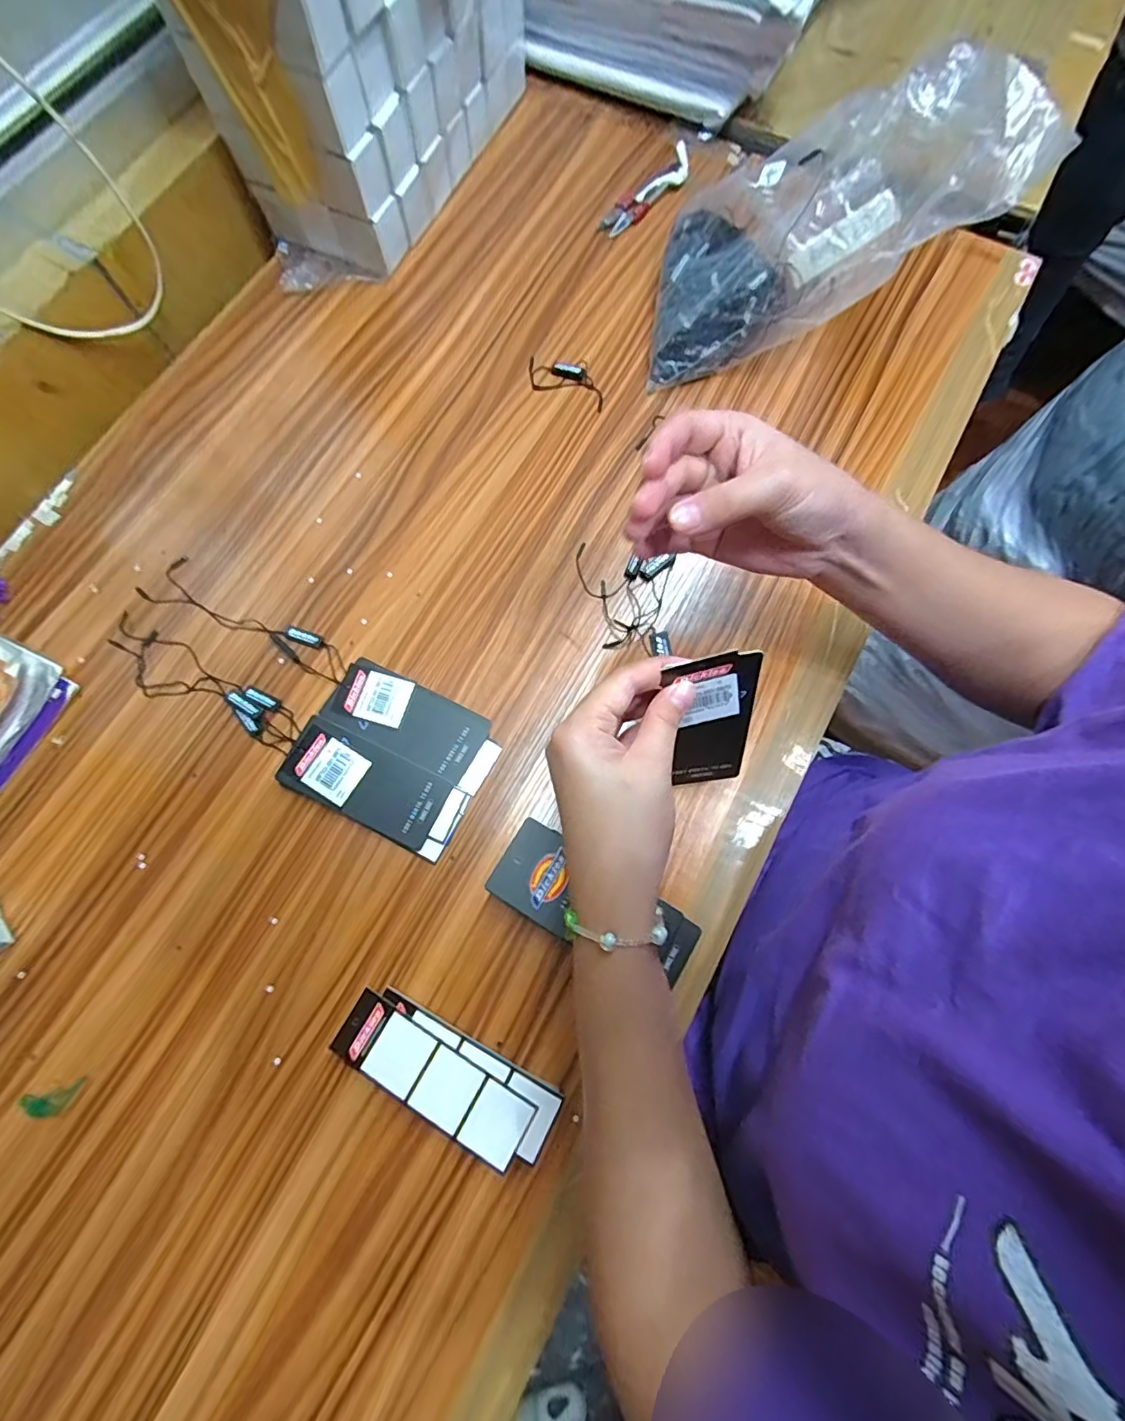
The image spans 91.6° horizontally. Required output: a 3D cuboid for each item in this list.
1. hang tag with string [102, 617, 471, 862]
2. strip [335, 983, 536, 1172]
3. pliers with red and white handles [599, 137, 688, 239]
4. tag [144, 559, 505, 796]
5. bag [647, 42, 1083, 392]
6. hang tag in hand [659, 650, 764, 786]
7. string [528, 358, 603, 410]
[{"bbox_3d":[-0.197,0.016,0.374,0.280,0.012,0.050,26,76,7],"label":"hang tag with string"},{"bbox_3d":[-0.074,0.208,0.311,0.118,0.006,0.036,29,76,8],"label":"strip"},{"bbox_3d":[0.085,-0.484,0.509,0.031,0.010,0.125,39,78,10],"label":"pliers with red and white handles"},{"bbox_3d":[-0.177,-0.028,0.388,0.286,0.009,0.051,26,76,7],"label":"tag"},{"bbox_3d":[0.181,-0.367,0.401,0.225,0.157,0.143,-5,75,-1],"label":"bag"},{"bbox_3d":[0.082,0.009,0.303,0.044,0.107,0.010,-17,49,-4],"label":"hang tag in hand"},{"bbox_3d":[0.003,-0.276,0.456,0.068,0.007,0.042,12,75,4],"label":"string"}]

